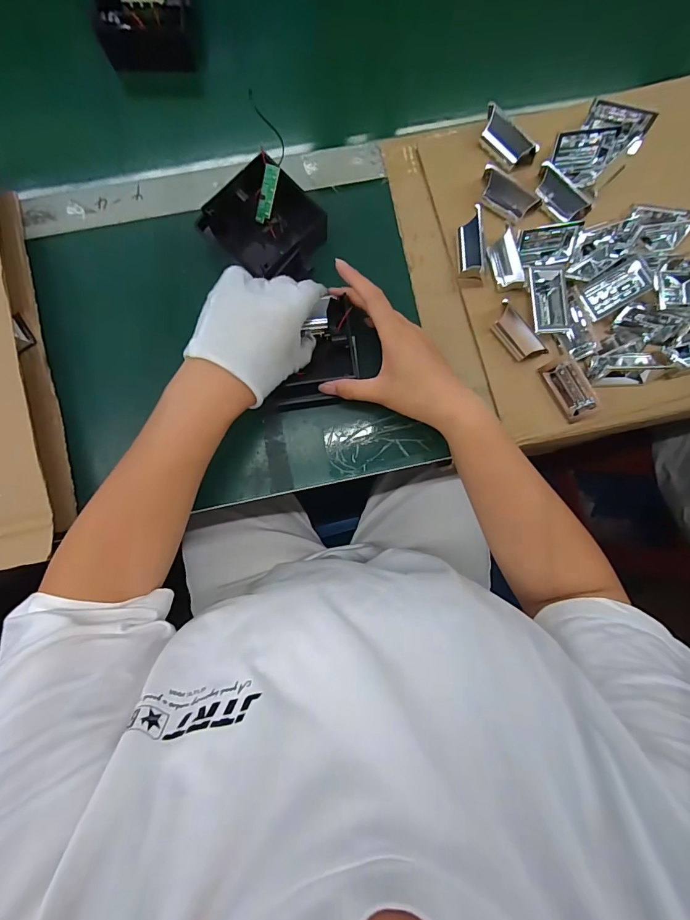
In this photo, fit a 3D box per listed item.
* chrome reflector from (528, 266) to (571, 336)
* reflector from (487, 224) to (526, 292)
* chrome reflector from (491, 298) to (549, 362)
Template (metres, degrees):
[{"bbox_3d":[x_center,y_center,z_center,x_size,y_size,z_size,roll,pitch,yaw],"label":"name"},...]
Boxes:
[{"bbox_3d":[0.203,-0.161,0.402,0.035,0.014,0.069,-7,89,-4],"label":"chrome reflector"},{"bbox_3d":[0.161,-0.197,0.400,0.029,0.018,0.059,-10,89,-4],"label":"reflector"},{"bbox_3d":[0.166,-0.122,0.394,0.020,0.027,0.060,-36,90,-4],"label":"chrome reflector"}]

